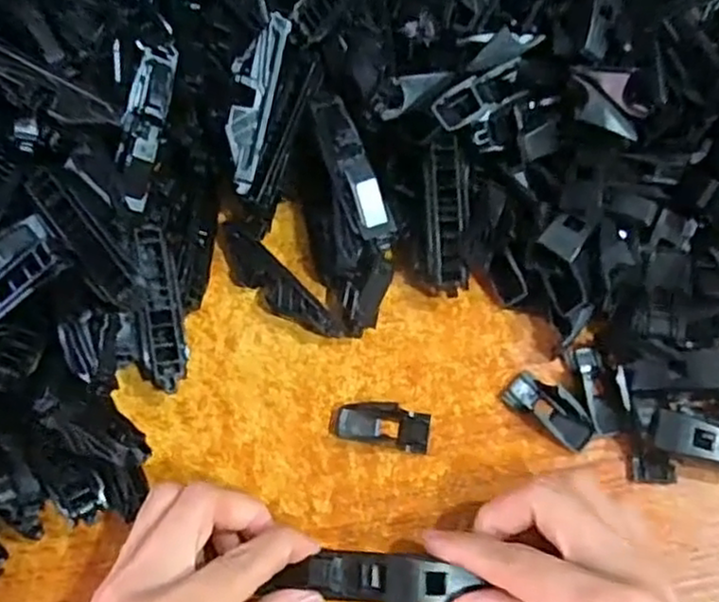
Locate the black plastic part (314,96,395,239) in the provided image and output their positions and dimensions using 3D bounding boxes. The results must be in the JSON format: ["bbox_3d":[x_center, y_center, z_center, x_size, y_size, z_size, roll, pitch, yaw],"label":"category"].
[{"bbox_3d":[-0.003,-0.061,0.329,0.016,0.020,0.076,-19,67,-7],"label":"black plastic part"}]

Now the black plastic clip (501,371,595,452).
[{"bbox_3d":[0.086,0.048,0.317,0.041,0.011,0.020,35,71,15],"label":"black plastic clip"}]

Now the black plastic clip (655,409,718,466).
[{"bbox_3d":[0.155,0.062,0.301,0.055,0.017,0.019,11,66,6],"label":"black plastic clip"}]

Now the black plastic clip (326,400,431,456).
[{"bbox_3d":[0.010,0.056,0.318,0.045,0.008,0.018,11,66,6],"label":"black plastic clip"}]

